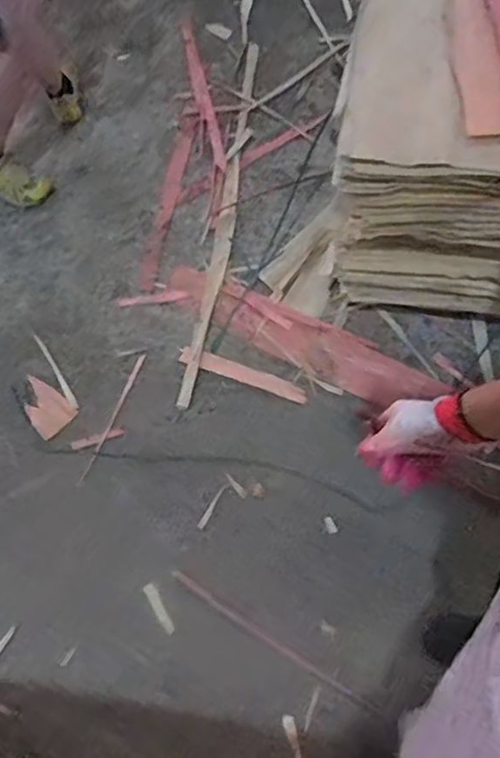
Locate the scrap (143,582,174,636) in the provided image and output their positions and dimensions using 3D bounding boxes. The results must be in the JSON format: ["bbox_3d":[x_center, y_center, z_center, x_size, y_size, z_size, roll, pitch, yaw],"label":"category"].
[{"bbox_3d":[-0.207,0.522,1.387,0.026,0.007,0.117,-26,68,-8],"label":"scrap"}]

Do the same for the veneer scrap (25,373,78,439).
[{"bbox_3d":[-0.535,0.071,1.572,0.148,0.007,0.107,42,65,-1],"label":"veneer scrap"}]

